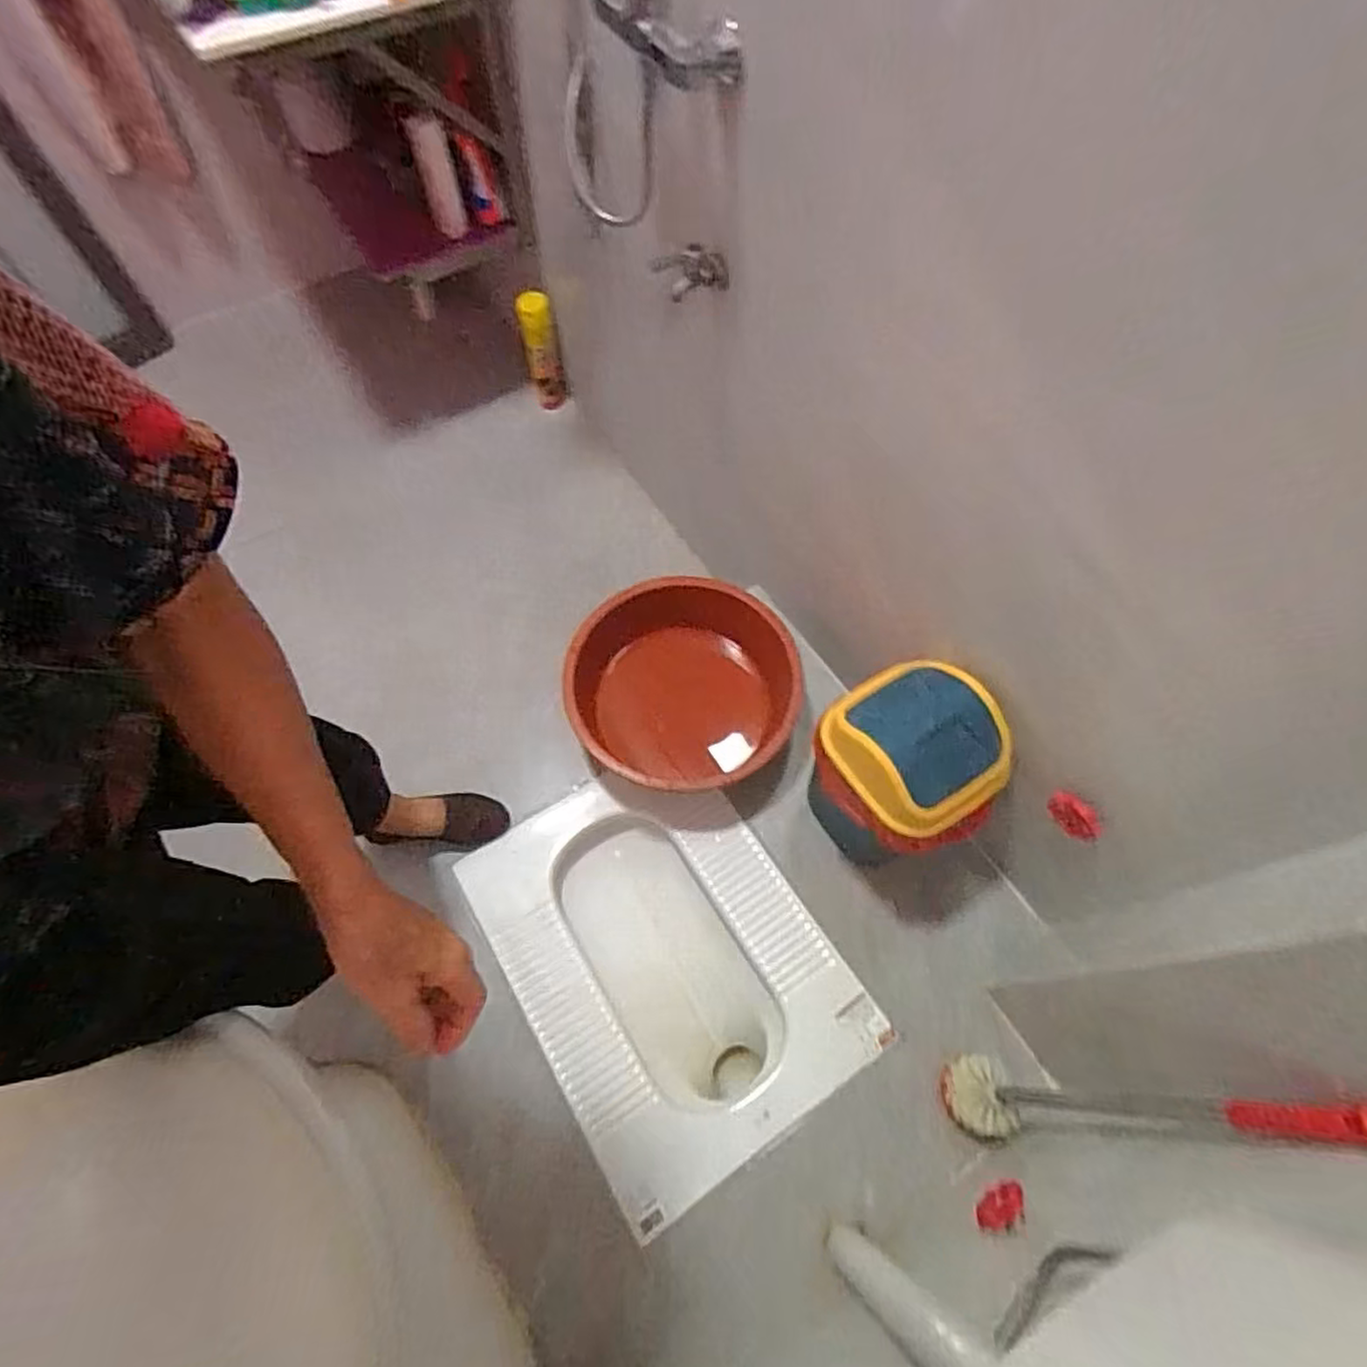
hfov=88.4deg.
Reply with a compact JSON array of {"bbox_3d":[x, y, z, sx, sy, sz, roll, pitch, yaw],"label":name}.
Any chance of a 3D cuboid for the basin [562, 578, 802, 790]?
[{"bbox_3d":[-0.003,0.006,1.178,0.376,0.139,0.388,0,63,0],"label":"basin"}]

